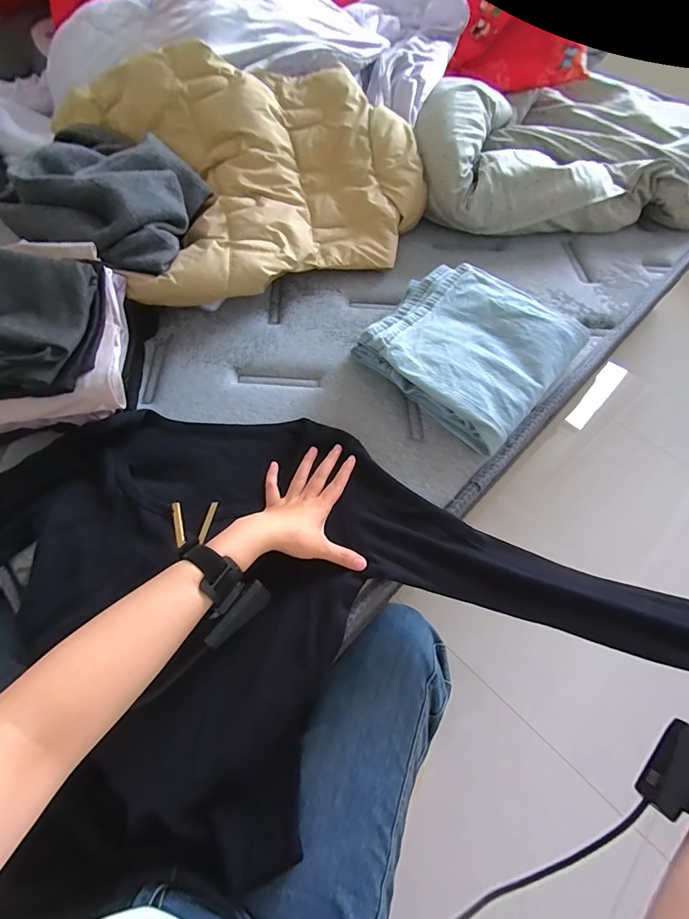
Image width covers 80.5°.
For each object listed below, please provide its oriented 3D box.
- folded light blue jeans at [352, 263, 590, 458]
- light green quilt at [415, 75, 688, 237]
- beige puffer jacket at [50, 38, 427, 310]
[{"bbox_3d":[0.172,-0.166,0.580,0.255,0.065,0.250,38,67,18],"label":"folded light blue jeans"},{"bbox_3d":[0.481,-0.638,0.807,0.637,0.137,0.429,-7,61,-6],"label":"light green quilt"},{"bbox_3d":[-0.152,-0.468,0.661,0.576,0.164,0.433,-11,62,-8],"label":"beige puffer jacket"}]

